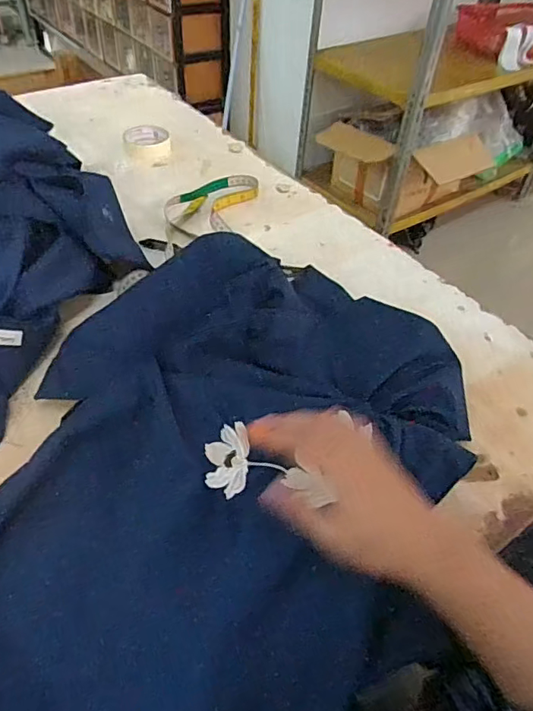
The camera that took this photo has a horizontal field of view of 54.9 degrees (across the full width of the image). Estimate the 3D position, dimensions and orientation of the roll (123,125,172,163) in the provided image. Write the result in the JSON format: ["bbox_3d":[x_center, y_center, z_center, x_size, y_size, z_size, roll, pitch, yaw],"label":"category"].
[{"bbox_3d":[-0.212,-0.382,0.921,0.080,0.026,0.089,-14,49,-16],"label":"roll"}]

